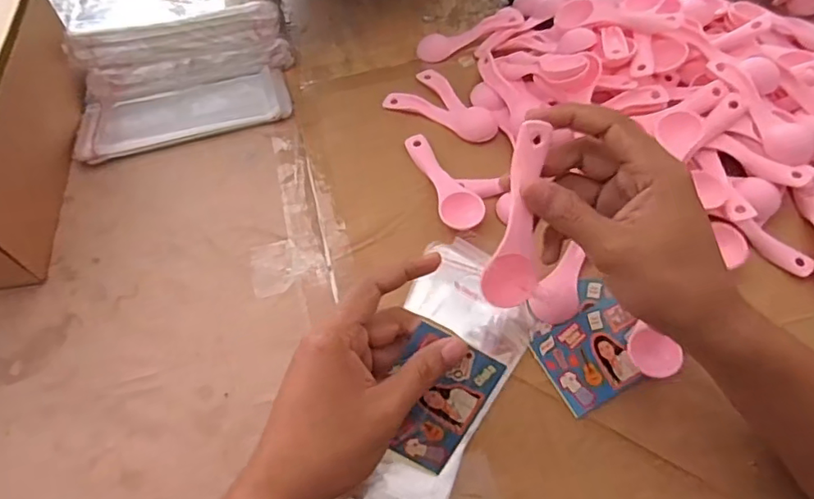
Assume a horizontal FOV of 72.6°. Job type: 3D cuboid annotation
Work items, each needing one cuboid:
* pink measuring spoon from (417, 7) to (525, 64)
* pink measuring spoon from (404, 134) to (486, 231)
[{"bbox_3d":[0.066,-0.227,0.578,0.119,0.013,0.036,-23,60,-13],"label":"pink measuring spoon"},{"bbox_3d":[0.031,-0.062,0.469,0.034,0.015,0.111,-17,59,-9],"label":"pink measuring spoon"}]

